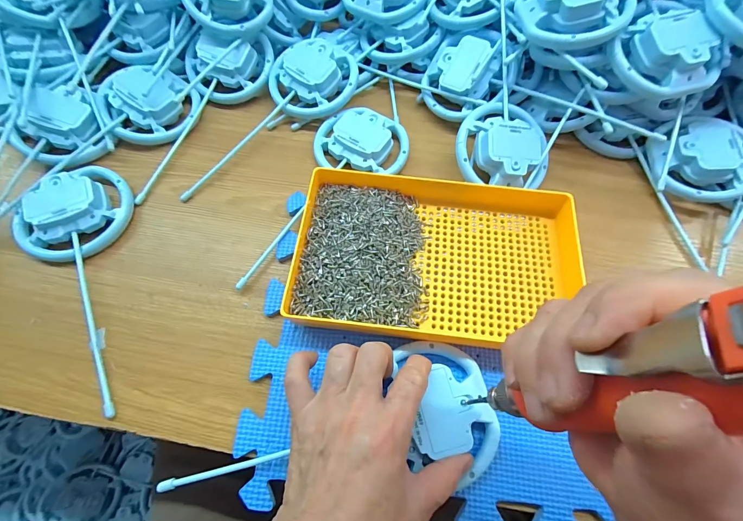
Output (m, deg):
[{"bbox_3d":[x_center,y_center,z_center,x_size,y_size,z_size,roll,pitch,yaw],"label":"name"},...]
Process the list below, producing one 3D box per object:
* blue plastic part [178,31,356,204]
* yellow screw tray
[{"bbox_3d":[-0.119,-0.159,0.378,0.095,0.032,0.237,42,84,15],"label":"blue plastic part"},{"bbox_3d":[0.061,-0.004,0.307,0.253,0.036,0.159,5,66,1],"label":"yellow screw tray"}]

